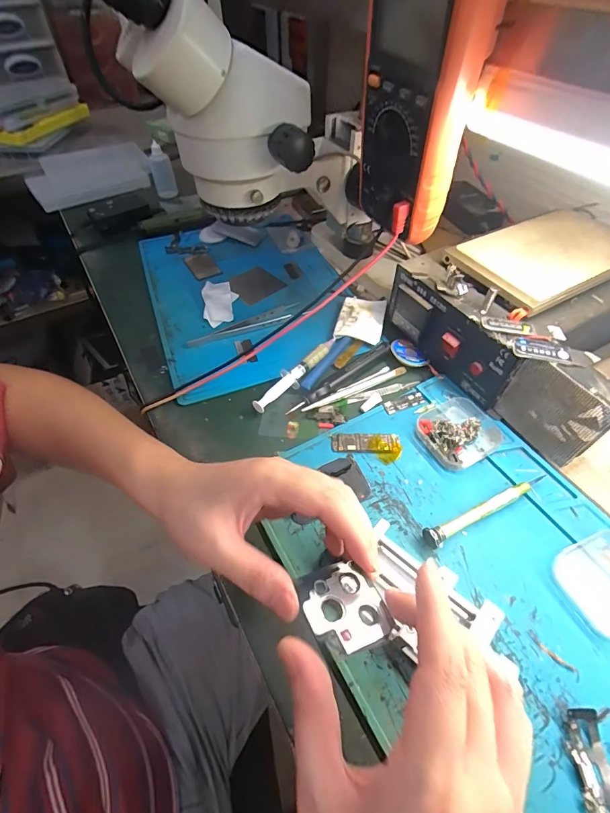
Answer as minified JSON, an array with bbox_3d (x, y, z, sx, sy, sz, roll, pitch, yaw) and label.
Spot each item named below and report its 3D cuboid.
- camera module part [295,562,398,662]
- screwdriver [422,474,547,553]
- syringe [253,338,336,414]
[{"bbox_3d":[0.022,0.111,0.213,0.046,0.005,0.046,-7,43,-30],"label":"camera module part"},{"bbox_3d":[0.154,0.086,0.318,0.125,0.015,0.015,-19,54,-14],"label":"screwdriver"},{"bbox_3d":[-0.010,-0.037,0.418,0.021,0.014,0.126,33,59,24],"label":"syringe"}]

